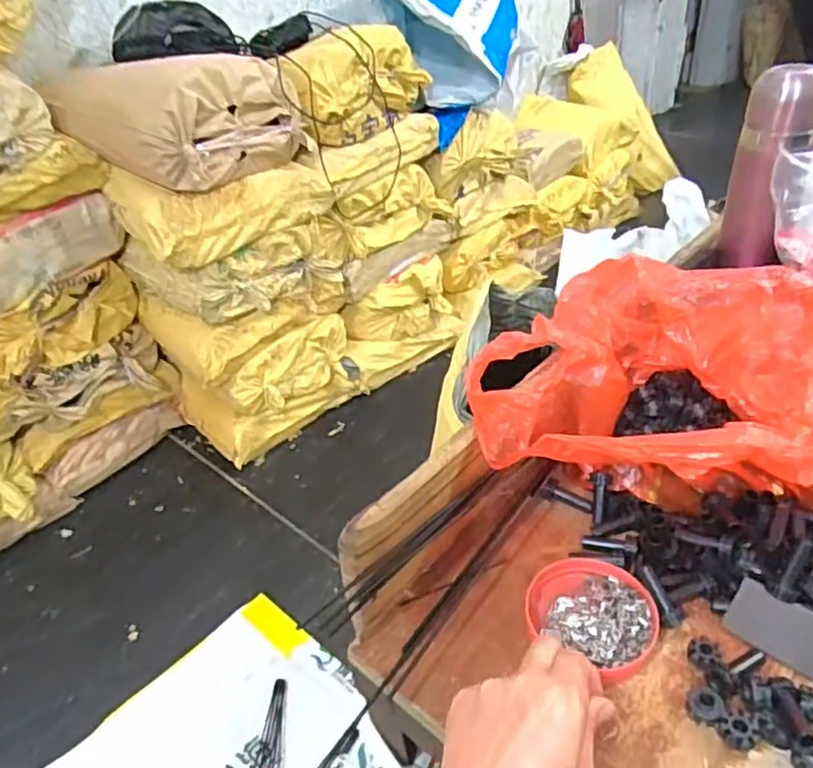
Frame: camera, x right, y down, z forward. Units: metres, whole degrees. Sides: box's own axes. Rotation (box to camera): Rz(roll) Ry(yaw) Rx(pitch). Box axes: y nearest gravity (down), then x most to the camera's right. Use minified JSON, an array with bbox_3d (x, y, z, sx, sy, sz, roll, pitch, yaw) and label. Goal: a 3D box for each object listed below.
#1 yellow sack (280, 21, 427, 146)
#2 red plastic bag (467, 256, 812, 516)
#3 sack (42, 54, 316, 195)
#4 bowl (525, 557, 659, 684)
[{"bbox_3d":[-0.128,-0.726,1.529,0.151,0.216,0.377,21,43,33],"label":"yellow sack"},{"bbox_3d":[0.231,0.008,0.455,0.356,0.123,0.184,6,37,17],"label":"red plastic bag"},{"bbox_3d":[-0.462,-0.563,1.326,0.414,0.245,0.279,-31,42,-31],"label":"sack"},{"bbox_3d":[0.123,0.150,0.416,0.083,0.017,0.071,23,44,35],"label":"bowl"}]

